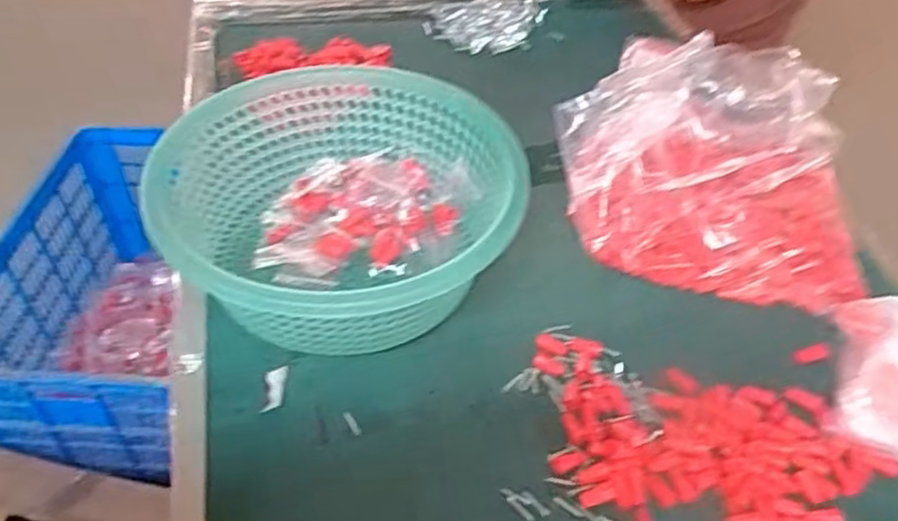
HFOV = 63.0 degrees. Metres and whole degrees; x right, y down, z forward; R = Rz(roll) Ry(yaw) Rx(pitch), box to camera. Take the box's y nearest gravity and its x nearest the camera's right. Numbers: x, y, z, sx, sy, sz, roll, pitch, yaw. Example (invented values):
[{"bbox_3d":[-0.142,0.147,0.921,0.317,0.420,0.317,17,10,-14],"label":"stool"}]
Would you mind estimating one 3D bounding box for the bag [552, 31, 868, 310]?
[{"bbox_3d":[0.220,-0.088,0.637,0.231,0.108,0.248,0,44,-2],"label":"bag"}]

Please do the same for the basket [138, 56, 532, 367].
[{"bbox_3d":[-0.083,-0.050,0.595,0.235,0.102,0.236,1,44,-1],"label":"basket"}]

